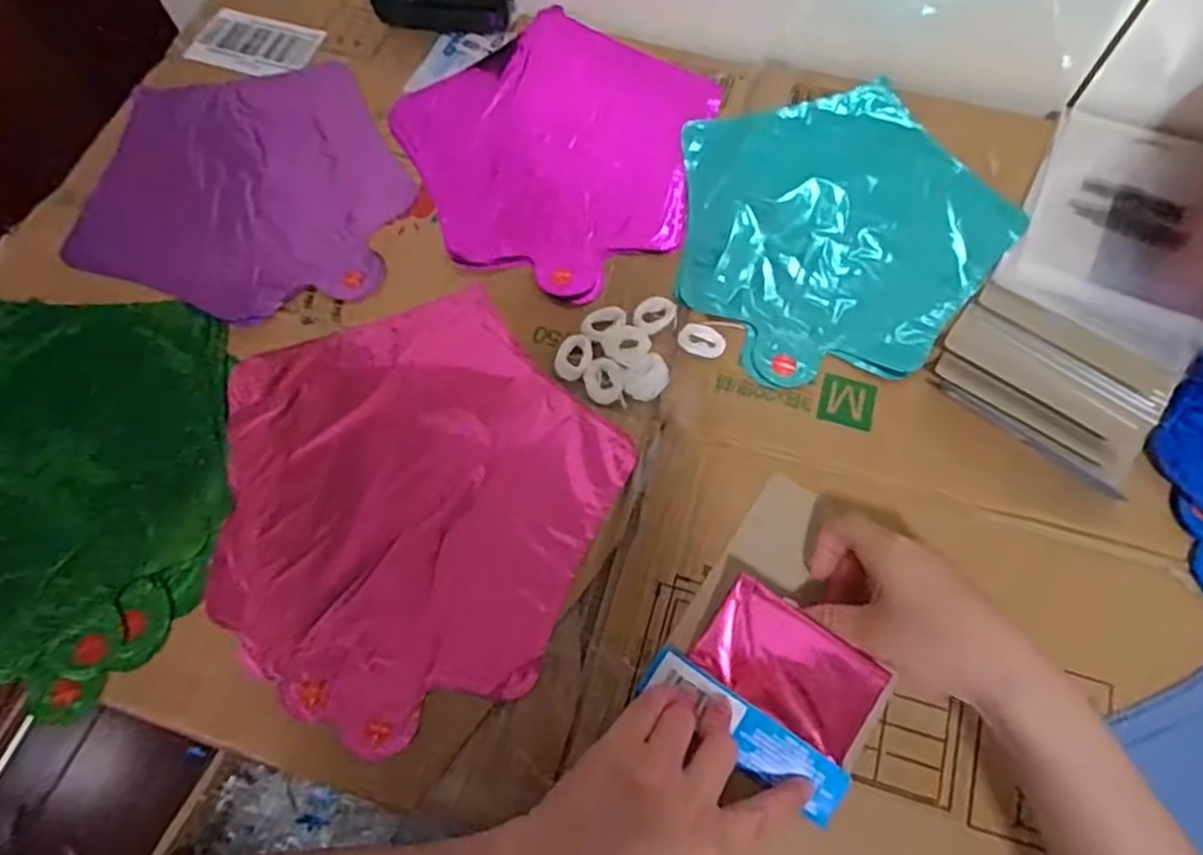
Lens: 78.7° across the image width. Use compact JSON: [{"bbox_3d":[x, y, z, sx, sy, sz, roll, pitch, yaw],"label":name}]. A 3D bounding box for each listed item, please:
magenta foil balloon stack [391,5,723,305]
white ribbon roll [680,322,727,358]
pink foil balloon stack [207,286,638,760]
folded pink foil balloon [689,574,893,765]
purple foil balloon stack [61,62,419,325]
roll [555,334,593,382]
[{"bbox_3d":[-0.024,-0.211,0.545,0.233,0.015,0.229,-36,71,-14],"label":"magenta foil balloon stack"},{"bbox_3d":[0.064,-0.054,0.465,0.029,0.010,0.019,15,68,7],"label":"white ribbon roll"},{"bbox_3d":[-0.117,0.040,0.436,0.238,0.014,0.228,42,73,17],"label":"pink foil balloon stack"},{"bbox_3d":[0.097,0.125,0.382,0.089,0.005,0.056,33,106,20],"label":"folded pink foil balloon"},{"bbox_3d":[-0.245,-0.174,0.520,0.220,0.014,0.215,10,67,5],"label":"purple foil balloon stack"},{"bbox_3d":[-0.017,-0.044,0.464,0.022,0.008,0.030,21,68,10],"label":"roll"}]

